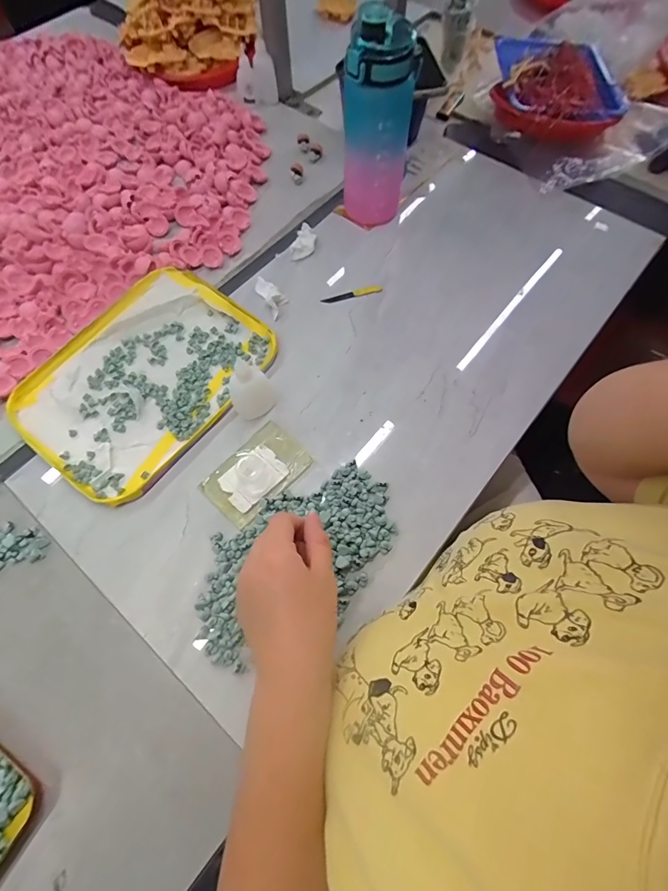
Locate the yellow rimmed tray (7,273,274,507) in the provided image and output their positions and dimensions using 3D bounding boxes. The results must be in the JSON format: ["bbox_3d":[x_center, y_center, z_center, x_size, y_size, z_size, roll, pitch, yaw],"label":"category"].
[{"bbox_3d":[-0.223,-0.087,0.479,0.208,0.017,0.272,36,71,13],"label":"yellow rimmed tray"}]

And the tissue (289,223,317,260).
[{"bbox_3d":[-0.043,-0.283,0.570,0.031,0.013,0.055,9,67,3],"label":"tissue"}]

